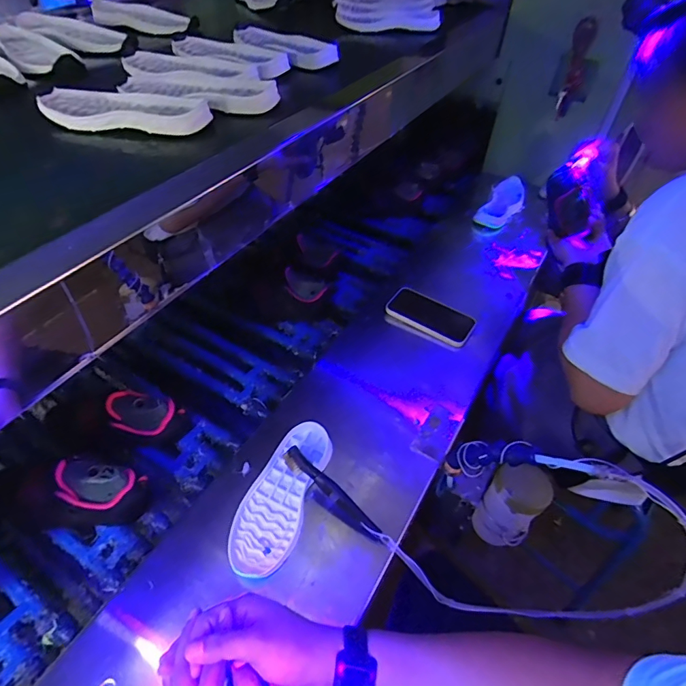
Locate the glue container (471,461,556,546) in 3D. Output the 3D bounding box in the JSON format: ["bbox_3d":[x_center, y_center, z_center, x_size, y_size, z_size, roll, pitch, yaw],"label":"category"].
[{"bbox_3d":[0.239,0.232,0.631,0.059,0.146,0.070,-35,57,-29],"label":"glue container"}]

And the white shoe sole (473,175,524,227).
[{"bbox_3d":[0.382,-0.331,1.060,0.083,0.049,0.215,25,51,20],"label":"white shoe sole"}]

